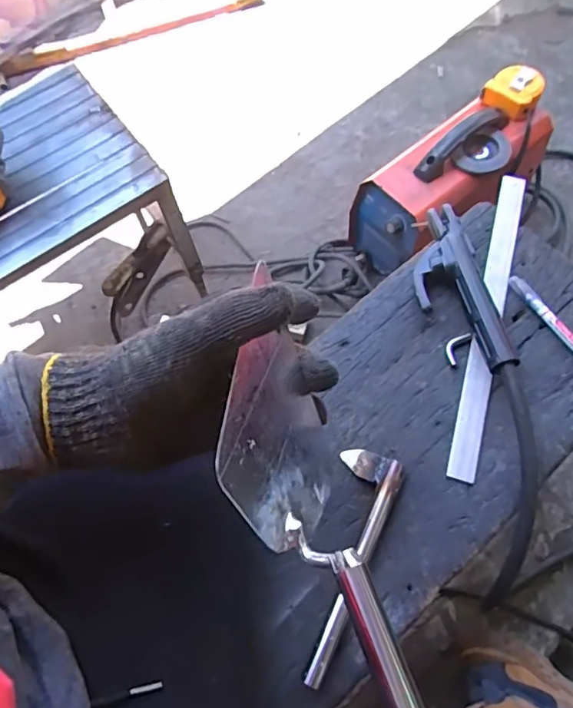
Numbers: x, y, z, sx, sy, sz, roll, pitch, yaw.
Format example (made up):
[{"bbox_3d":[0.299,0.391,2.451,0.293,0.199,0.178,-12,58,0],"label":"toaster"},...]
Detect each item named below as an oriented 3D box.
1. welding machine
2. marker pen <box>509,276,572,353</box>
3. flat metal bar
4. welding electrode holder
[{"bbox_3d":[0.267,-0.284,0.896,0.283,0.200,0.149,-32,73,-9],"label":"welding machine"},{"bbox_3d":[0.277,-0.028,0.533,0.016,0.011,0.134,-31,73,-9],"label":"marker pen"},{"bbox_3d":[0.211,-0.041,0.542,0.026,0.009,0.350,16,71,5],"label":"flat metal bar"},{"bbox_3d":[0.168,-0.070,0.529,0.066,0.041,0.194,-9,71,-2],"label":"welding electrode holder"}]

